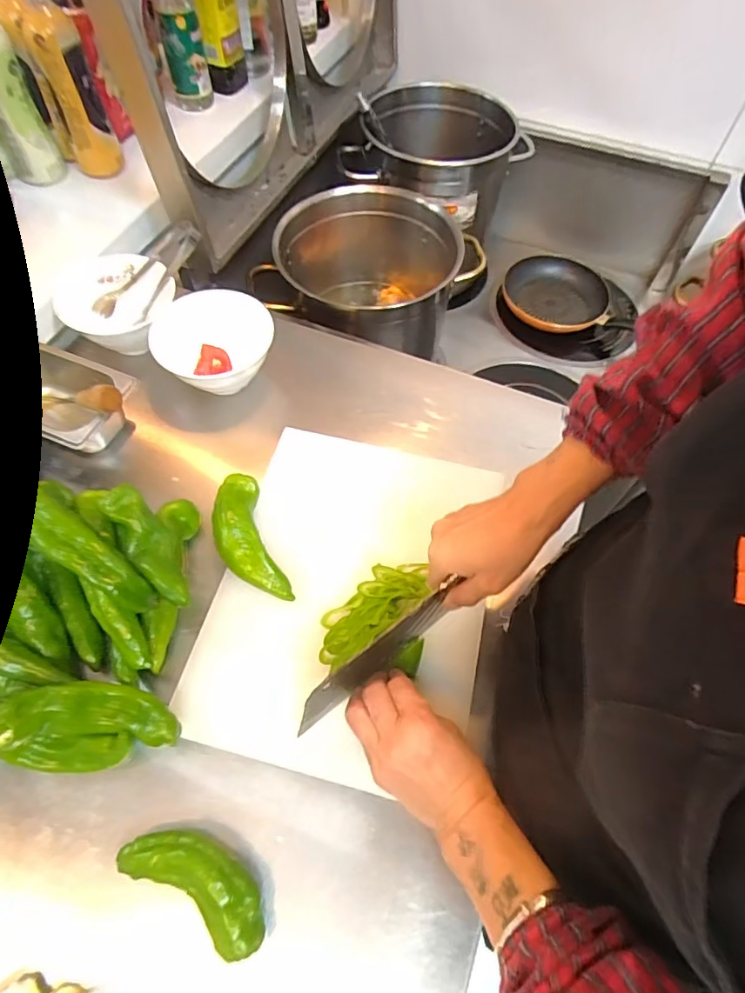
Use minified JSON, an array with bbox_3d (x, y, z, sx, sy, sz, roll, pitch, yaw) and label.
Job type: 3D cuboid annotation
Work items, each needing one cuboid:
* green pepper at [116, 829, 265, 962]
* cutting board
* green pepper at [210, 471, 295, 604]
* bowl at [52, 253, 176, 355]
[{"bbox_3d":[-0.133,0.295,0.412,0.123,0.041,0.051,27,65,14],"label":"green pepper"},{"bbox_3d":[-0.018,0.093,0.542,0.258,0.024,0.343,12,62,6],"label":"cutting board"},{"bbox_3d":[-0.130,0.043,0.540,0.055,0.035,0.141,-18,63,-10],"label":"green pepper"},{"bbox_3d":[-0.320,-0.246,0.688,0.138,0.060,0.126,0,62,0],"label":"bowl"}]

